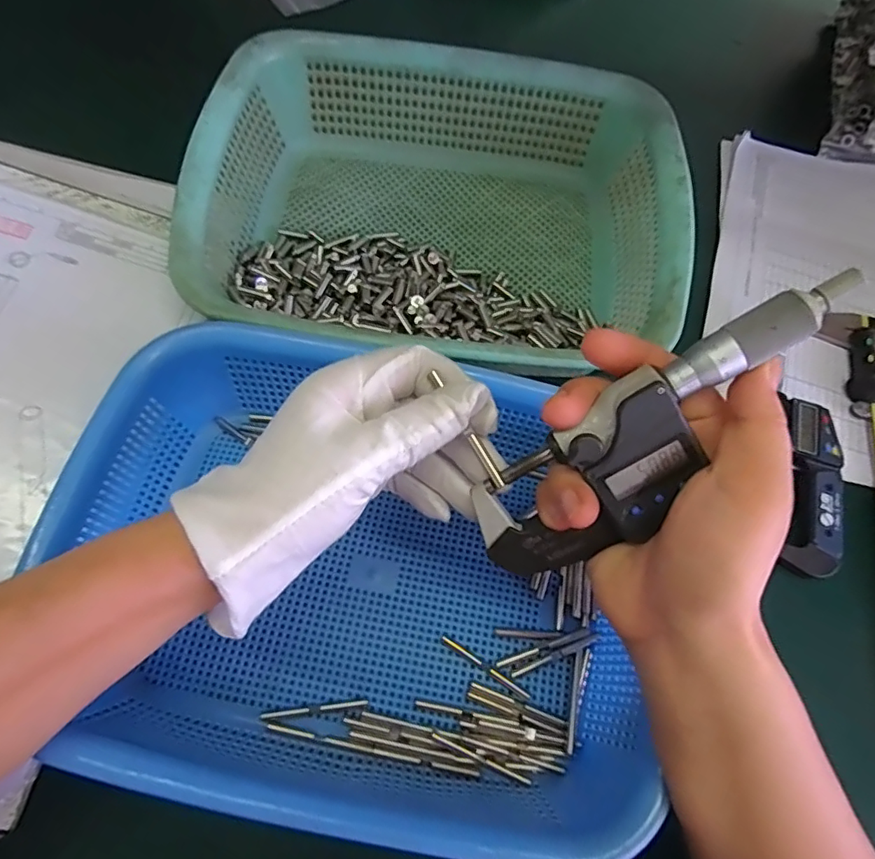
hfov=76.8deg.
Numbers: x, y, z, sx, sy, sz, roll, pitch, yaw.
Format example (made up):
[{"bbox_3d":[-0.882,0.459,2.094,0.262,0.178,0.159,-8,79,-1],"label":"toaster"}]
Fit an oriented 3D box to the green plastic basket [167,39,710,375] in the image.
[{"bbox_3d":[0.003,-0.138,0.365,0.299,0.086,0.214,6,66,0],"label":"green plastic basket"}]

